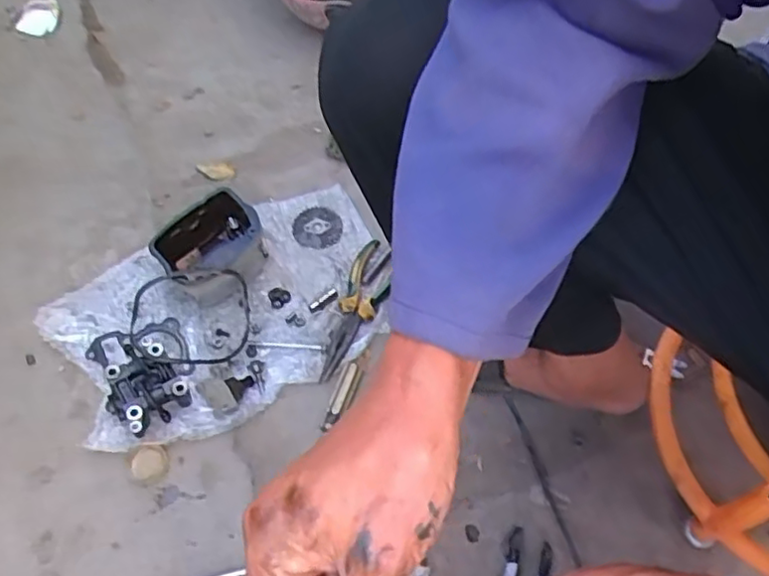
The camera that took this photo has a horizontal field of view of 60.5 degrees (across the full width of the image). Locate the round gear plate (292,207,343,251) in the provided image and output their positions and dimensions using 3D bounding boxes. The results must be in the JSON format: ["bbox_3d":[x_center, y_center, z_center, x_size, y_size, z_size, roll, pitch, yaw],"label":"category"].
[{"bbox_3d":[-0.085,-0.077,0.841,0.058,0.013,0.066,40,67,18],"label":"round gear plate"}]

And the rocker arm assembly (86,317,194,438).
[{"bbox_3d":[-0.257,0.089,0.703,0.095,0.045,0.125,-23,64,-13],"label":"rocker arm assembly"}]

